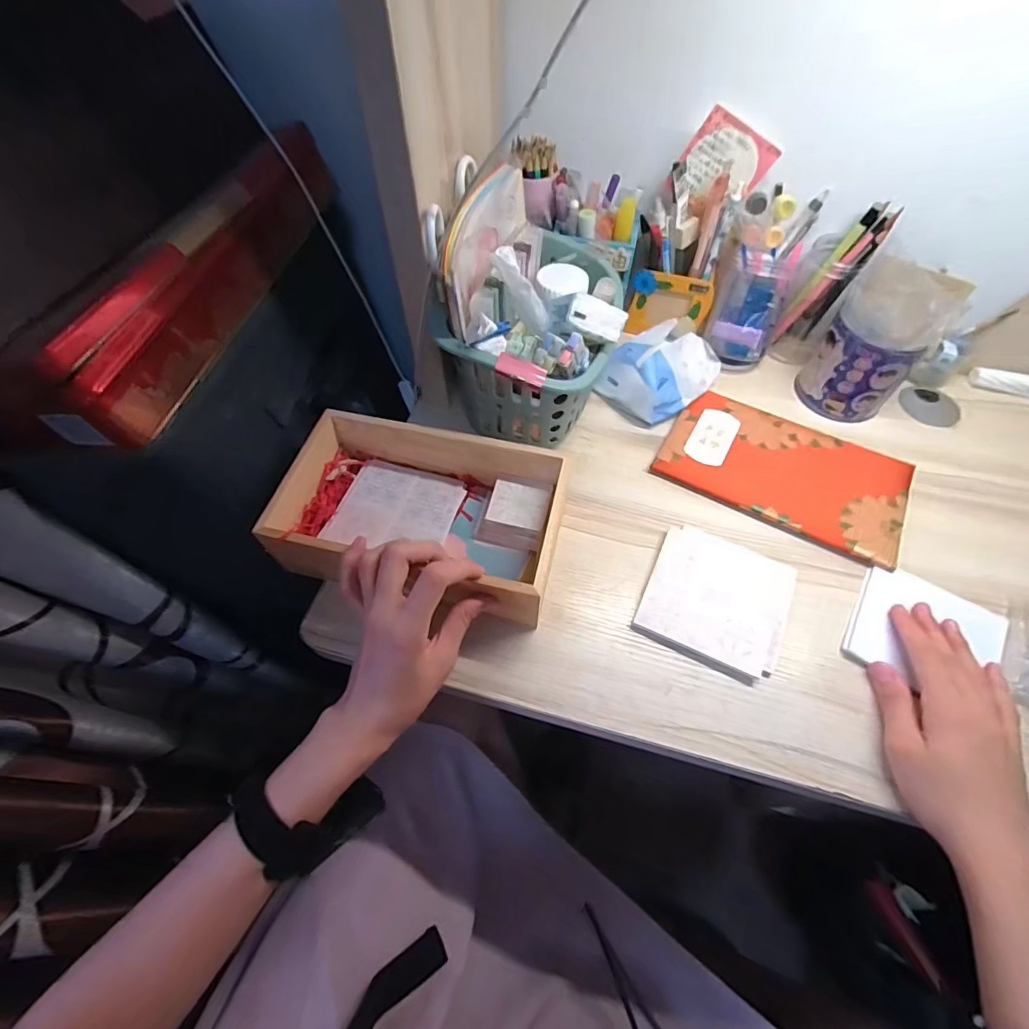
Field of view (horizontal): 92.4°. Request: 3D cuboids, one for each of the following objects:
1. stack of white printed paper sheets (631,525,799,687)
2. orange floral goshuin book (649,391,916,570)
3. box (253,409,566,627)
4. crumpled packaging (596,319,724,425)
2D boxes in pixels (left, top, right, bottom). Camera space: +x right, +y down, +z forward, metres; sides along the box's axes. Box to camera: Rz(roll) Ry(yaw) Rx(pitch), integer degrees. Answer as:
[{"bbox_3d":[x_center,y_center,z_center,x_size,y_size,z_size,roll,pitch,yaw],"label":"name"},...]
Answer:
[{"bbox_3d":[0.166,0.067,0.405,0.108,0.014,0.109,25,61,14],"label":"stack of white printed paper sheets"},{"bbox_3d":[0.257,-0.042,0.476,0.217,0.013,0.124,25,61,14],"label":"orange floral goshuin book"},{"bbox_3d":[-0.076,-0.001,0.413,0.218,0.060,0.136,13,58,7],"label":"box"},{"bbox_3d":[0.159,-0.155,0.528,0.124,0.052,0.090,-35,64,-21],"label":"crumpled packaging"}]

